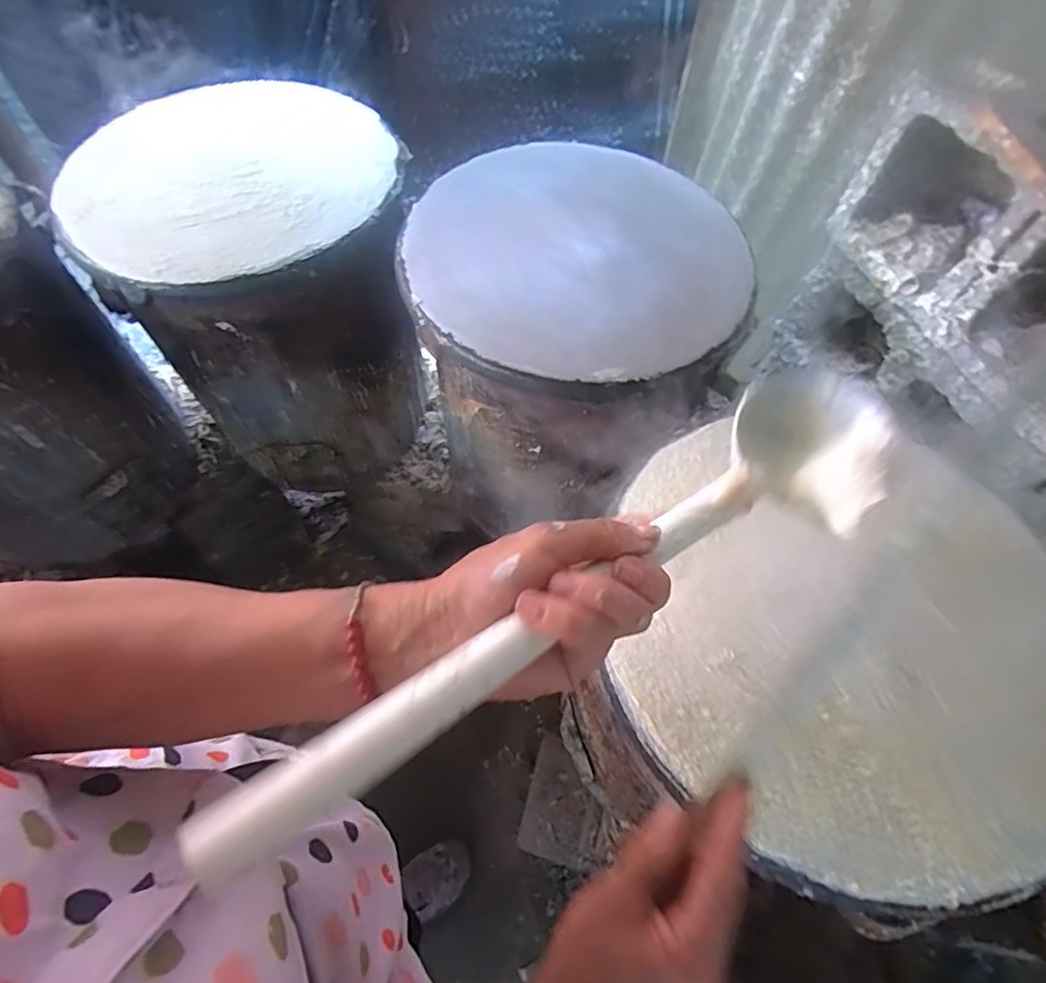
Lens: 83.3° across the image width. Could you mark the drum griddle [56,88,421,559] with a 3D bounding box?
[{"bbox_3d":[-0.330,-0.250,0.888,0.330,0.483,0.376,40,66,18],"label":"drum griddle"}]

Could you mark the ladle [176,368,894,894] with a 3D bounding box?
[{"bbox_3d":[0.051,0.035,0.275,0.389,0.043,0.091,-26,65,-29],"label":"ladle"}]

